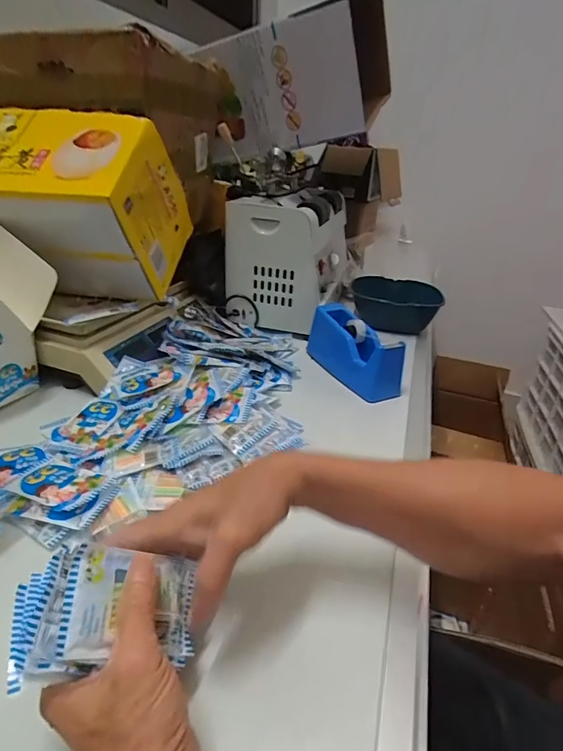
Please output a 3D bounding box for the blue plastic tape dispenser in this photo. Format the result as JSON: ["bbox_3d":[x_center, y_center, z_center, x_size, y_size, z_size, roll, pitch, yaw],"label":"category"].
[{"bbox_3d":[0.129,-0.045,0.734,0.072,0.088,0.222,-8,31,-22],"label":"blue plastic tape dispenser"}]

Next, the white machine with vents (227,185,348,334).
[{"bbox_3d":[0.025,-0.275,0.968,0.196,0.237,0.334,12,29,13],"label":"white machine with vents"}]

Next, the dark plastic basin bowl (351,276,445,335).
[{"bbox_3d":[0.265,-0.160,0.989,0.204,0.080,0.183,9,29,8],"label":"dark plastic basin bowl"}]

